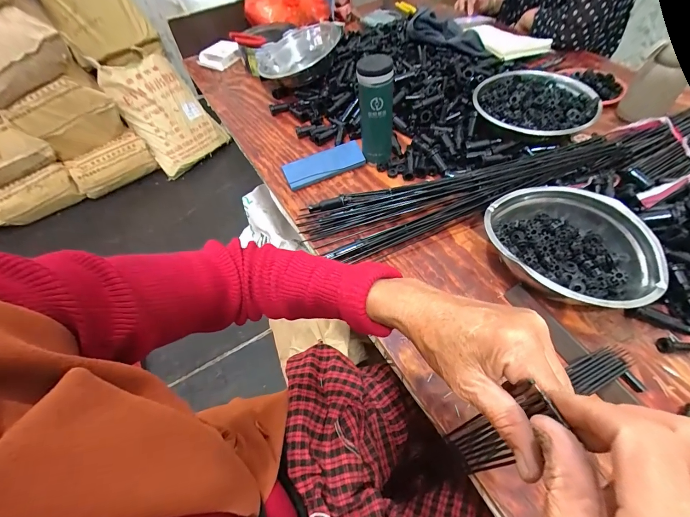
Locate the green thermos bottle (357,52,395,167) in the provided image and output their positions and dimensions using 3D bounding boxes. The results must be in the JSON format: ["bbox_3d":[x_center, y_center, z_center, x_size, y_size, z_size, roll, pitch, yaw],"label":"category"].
[{"bbox_3d":[0.057,-0.262,0.578,0.062,0.172,0.052,2,53,6],"label":"green thermos bottle"}]

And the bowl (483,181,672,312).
[{"bbox_3d":[0.308,-0.017,0.443,0.197,0.064,0.195,-2,53,3],"label":"bowl"}]

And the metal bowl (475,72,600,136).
[{"bbox_3d":[0.369,-0.302,0.632,0.209,0.046,0.209,-2,53,3],"label":"metal bowl"}]

